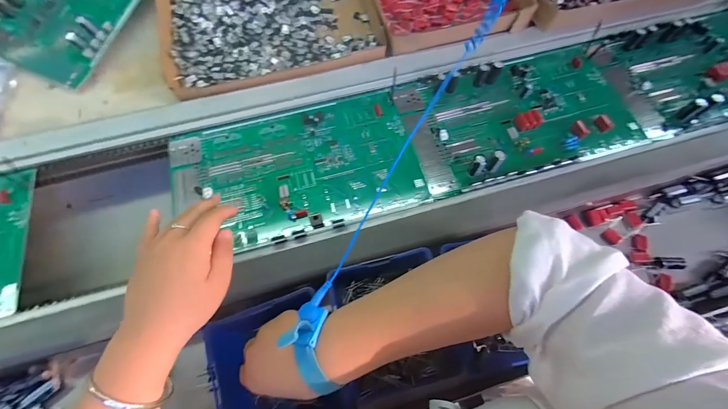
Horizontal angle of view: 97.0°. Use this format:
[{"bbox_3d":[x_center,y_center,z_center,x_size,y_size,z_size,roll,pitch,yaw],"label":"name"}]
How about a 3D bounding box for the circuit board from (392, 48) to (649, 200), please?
[{"bbox_3d":[0.208,-0.125,0.433,0.298,0.034,0.174,-15,67,-5],"label":"circuit board"}]

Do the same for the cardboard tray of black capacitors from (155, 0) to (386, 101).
[{"bbox_3d":[-0.146,-0.293,0.493,0.314,0.033,0.251,-14,66,-5],"label":"cardboard tray of black capacitors"}]

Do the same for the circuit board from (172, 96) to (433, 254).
[{"bbox_3d":[-0.086,-0.044,0.414,0.304,0.016,0.178,-15,67,-5],"label":"circuit board"}]

